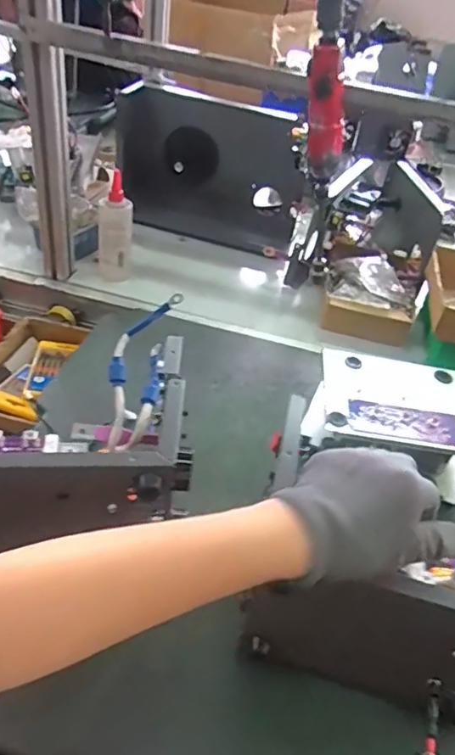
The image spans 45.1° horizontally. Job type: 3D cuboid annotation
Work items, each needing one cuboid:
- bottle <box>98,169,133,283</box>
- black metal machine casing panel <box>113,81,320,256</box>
[{"bbox_3d":[-0.183,-0.238,0.894,0.054,0.167,0.052,-1,41,-11],"label":"bottle"},{"bbox_3d":[-0.028,-0.397,1.053,0.361,0.246,0.061,6,29,-18],"label":"black metal machine casing panel"}]

